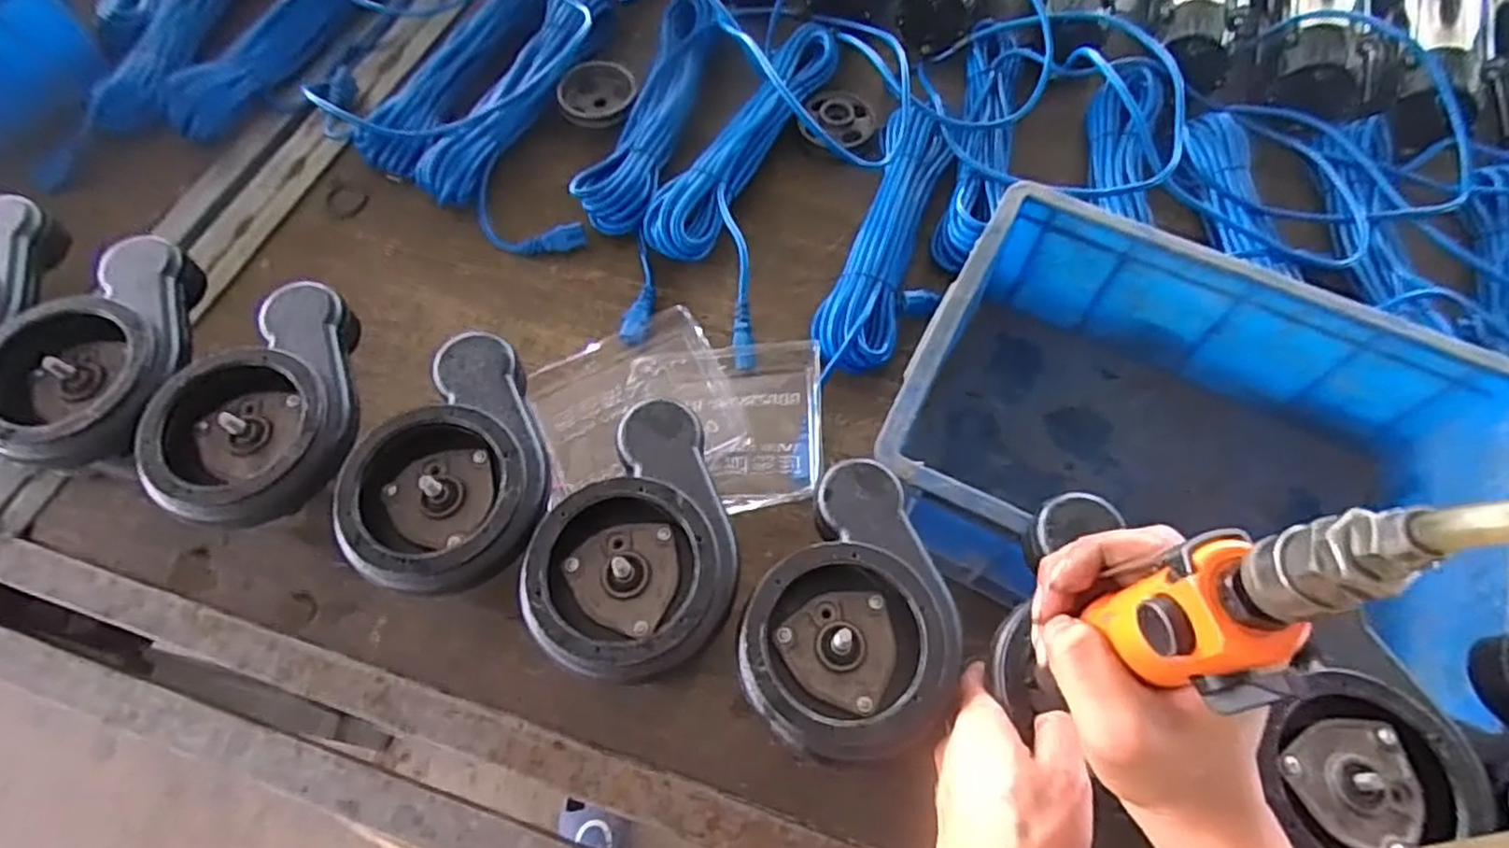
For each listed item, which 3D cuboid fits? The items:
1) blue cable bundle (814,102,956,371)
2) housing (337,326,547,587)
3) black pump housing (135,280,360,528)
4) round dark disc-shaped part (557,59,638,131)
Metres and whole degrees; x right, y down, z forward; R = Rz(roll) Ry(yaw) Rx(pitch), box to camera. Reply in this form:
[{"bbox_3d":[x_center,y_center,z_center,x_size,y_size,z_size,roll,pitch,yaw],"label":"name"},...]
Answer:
[{"bbox_3d":[0.132,-0.190,0.741,0.083,0.047,0.328,16,64,8],"label":"blue cable bundle"},{"bbox_3d":[-0.198,0.024,0.467,0.124,0.036,0.164,-16,64,-8],"label":"housing"},{"bbox_3d":[-0.331,-0.015,0.489,0.124,0.044,0.169,-11,63,-6],"label":"black pump housing"},{"bbox_3d":[-0.180,-0.380,0.852,0.085,0.024,0.077,-8,63,-4],"label":"round dark disc-shaped part"}]

